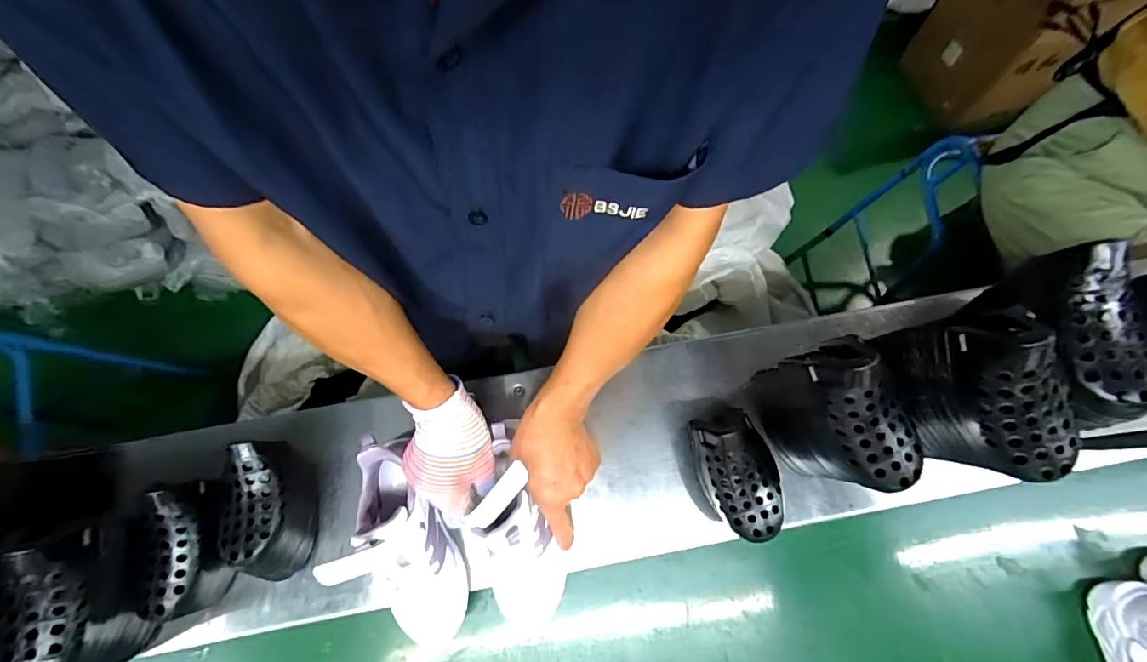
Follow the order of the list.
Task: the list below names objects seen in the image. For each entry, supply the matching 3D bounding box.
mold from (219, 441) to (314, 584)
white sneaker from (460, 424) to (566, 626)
[{"bbox_3d":[-0.323,0.193,0.518,0.065,0.109,0.135,-7,70,1],"label":"mold"},{"bbox_3d":[-0.058,0.208,0.507,0.075,0.217,0.085,-10,25,-2],"label":"white sneaker"}]

